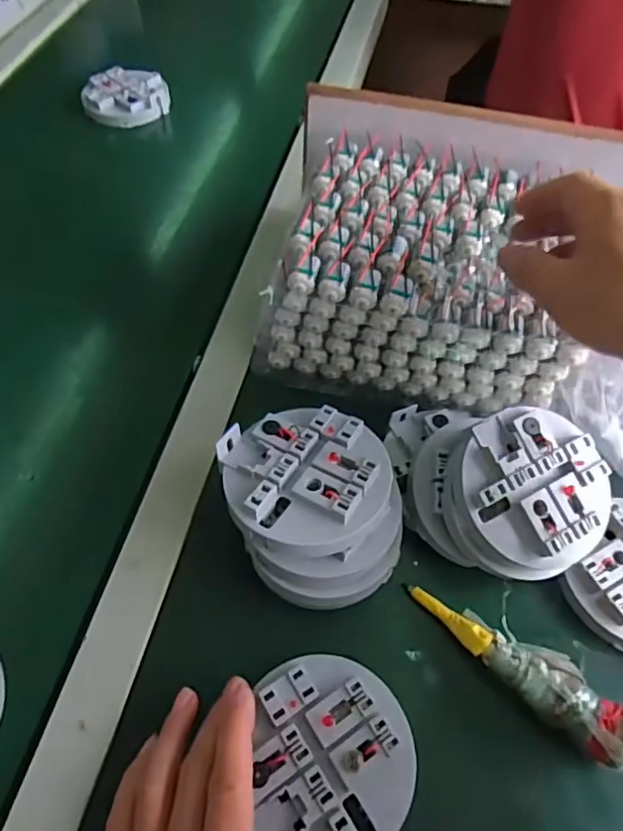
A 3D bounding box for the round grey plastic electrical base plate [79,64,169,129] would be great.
[{"bbox_3d":[-0.229,-0.392,0.687,0.100,0.028,0.081,-19,63,-14],"label":"round grey plastic electrical base plate"}]

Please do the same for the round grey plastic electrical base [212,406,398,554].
[{"bbox_3d":[-0.003,0.038,0.345,0.095,0.023,0.093,2,59,-3],"label":"round grey plastic electrical base"}]

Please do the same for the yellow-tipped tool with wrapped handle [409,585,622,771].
[{"bbox_3d":[0.128,0.153,0.341,0.147,0.041,0.035,36,64,17],"label":"yellow-tipped tool with wrapped handle"}]

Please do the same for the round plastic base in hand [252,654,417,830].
[{"bbox_3d":[0.014,0.190,0.313,0.085,0.013,0.098,-2,58,-2],"label":"round plastic base in hand"}]

